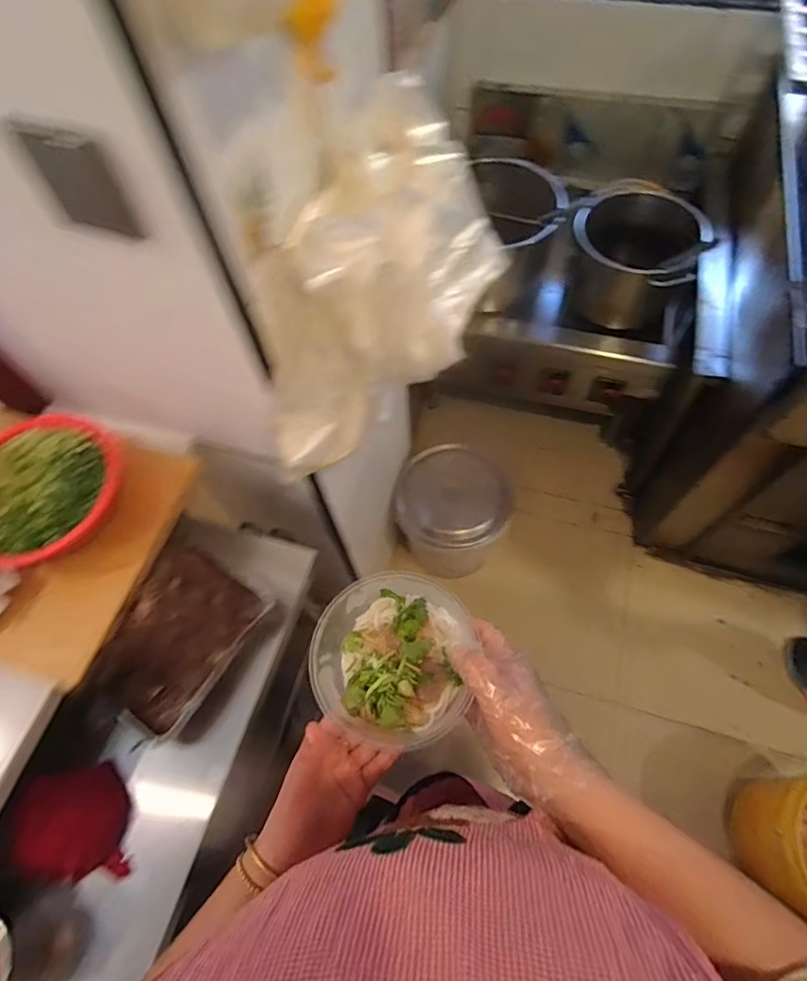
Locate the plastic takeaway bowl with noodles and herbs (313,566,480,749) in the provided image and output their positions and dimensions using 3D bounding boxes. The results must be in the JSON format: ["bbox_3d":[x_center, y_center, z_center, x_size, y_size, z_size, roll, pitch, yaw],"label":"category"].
[{"bbox_3d":[-0.010,0.150,0.467,0.129,0.075,0.138,-1,64,2],"label":"plastic takeaway bowl with noodles and herbs"}]

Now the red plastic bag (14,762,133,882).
[{"bbox_3d":[-0.390,0.399,0.620,0.089,0.077,0.123,-14,65,-4],"label":"red plastic bag"}]

